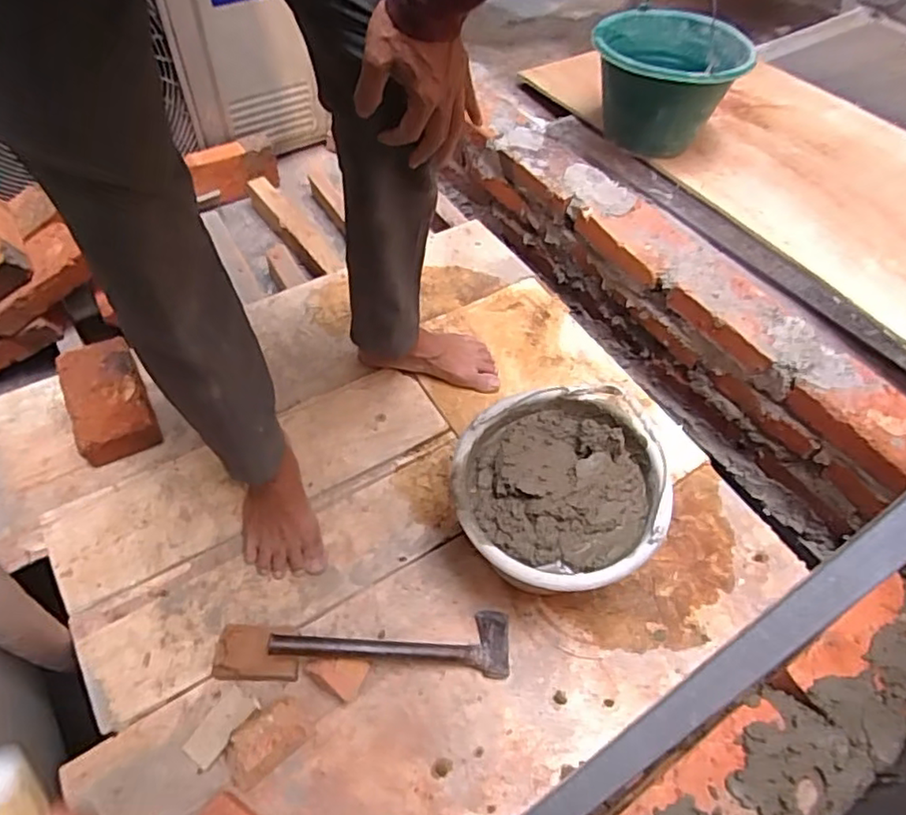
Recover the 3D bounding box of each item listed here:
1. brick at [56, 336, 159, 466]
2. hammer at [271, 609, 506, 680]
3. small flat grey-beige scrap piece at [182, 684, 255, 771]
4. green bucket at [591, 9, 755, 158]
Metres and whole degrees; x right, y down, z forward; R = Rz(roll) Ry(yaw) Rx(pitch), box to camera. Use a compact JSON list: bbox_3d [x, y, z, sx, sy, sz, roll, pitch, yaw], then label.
[{"bbox_3d":[-0.513,-0.014,0.926,0.104,0.052,0.195,-24,60,-18],"label":"brick"},{"bbox_3d":[-0.065,0.273,0.726,0.283,0.030,0.073,7,53,-18],"label":"hammer"},{"bbox_3d":[-0.263,0.357,0.699,0.041,0.013,0.079,31,59,18],"label":"small flat grey-beige scrap piece"},{"bbox_3d":[0.369,-0.583,1.125,0.248,0.158,0.212,29,59,17],"label":"green bucket"}]

